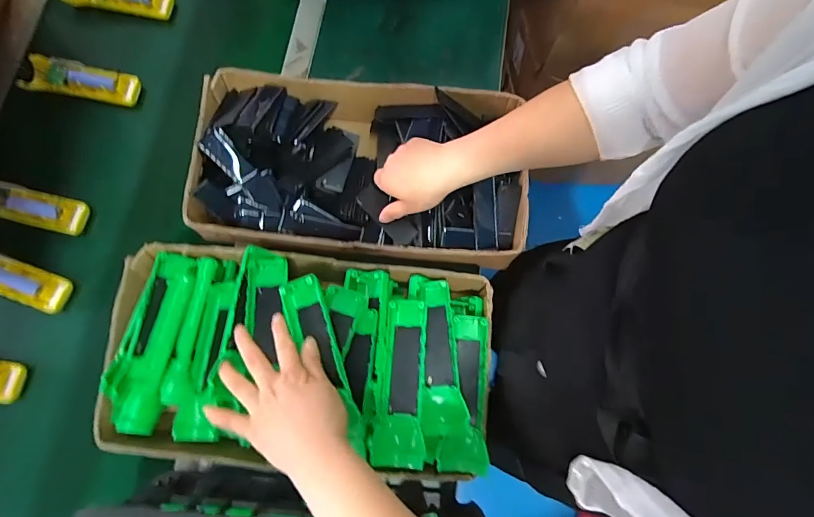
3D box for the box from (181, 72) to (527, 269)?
[{"bbox_3d":[-0.061,-0.117,0.555,0.415,0.098,0.235,5,75,-1],"label":"box"}]

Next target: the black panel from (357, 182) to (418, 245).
[{"bbox_3d":[-0.026,-0.055,0.523,0.030,0.008,0.090,-44,81,6],"label":"black panel"}]

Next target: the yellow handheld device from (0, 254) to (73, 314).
[{"bbox_3d":[-0.530,0.025,0.544,0.163,0.032,0.052,21,76,4],"label":"yellow handheld device"}]

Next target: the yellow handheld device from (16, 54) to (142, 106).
[{"bbox_3d":[-0.490,-0.266,0.623,0.170,0.032,0.055,10,75,1],"label":"yellow handheld device"}]

